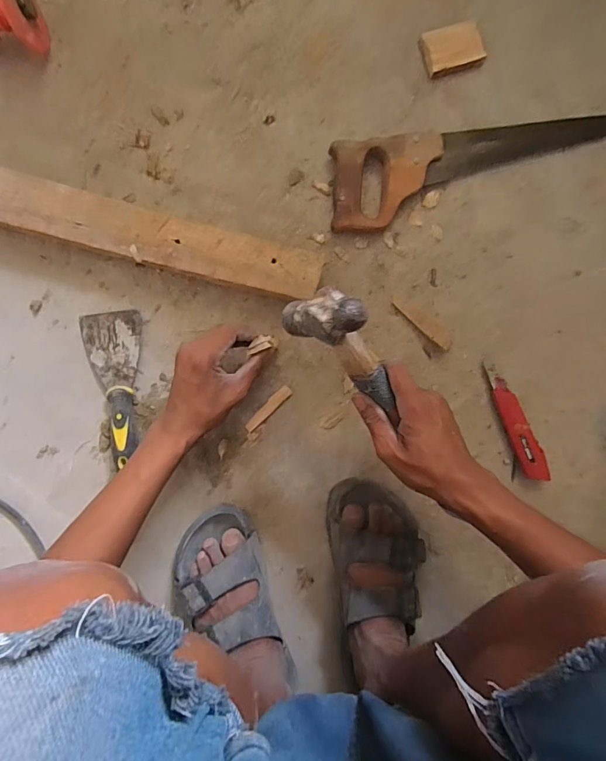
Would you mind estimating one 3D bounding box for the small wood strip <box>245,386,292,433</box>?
[{"bbox_3d":[-0.044,0.036,0.522,0.073,0.004,0.014,-43,95,-3],"label":"small wood strip"}]

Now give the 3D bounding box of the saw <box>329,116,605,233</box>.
[{"bbox_3d":[0.238,-0.270,0.522,0.413,0.028,0.100,-11,93,-5],"label":"saw"}]

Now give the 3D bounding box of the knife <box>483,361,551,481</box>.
[{"bbox_3d":[0.283,0.055,0.546,0.032,0.022,0.163,-20,94,-4],"label":"knife"}]

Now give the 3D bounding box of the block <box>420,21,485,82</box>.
[{"bbox_3d":[0.189,-0.419,0.521,0.077,0.015,0.053,-19,94,-5],"label":"block"}]

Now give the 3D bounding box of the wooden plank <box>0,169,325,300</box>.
[{"bbox_3d":[-0.178,-0.164,0.484,0.396,0.042,0.061,13,91,-6],"label":"wooden plank"}]

